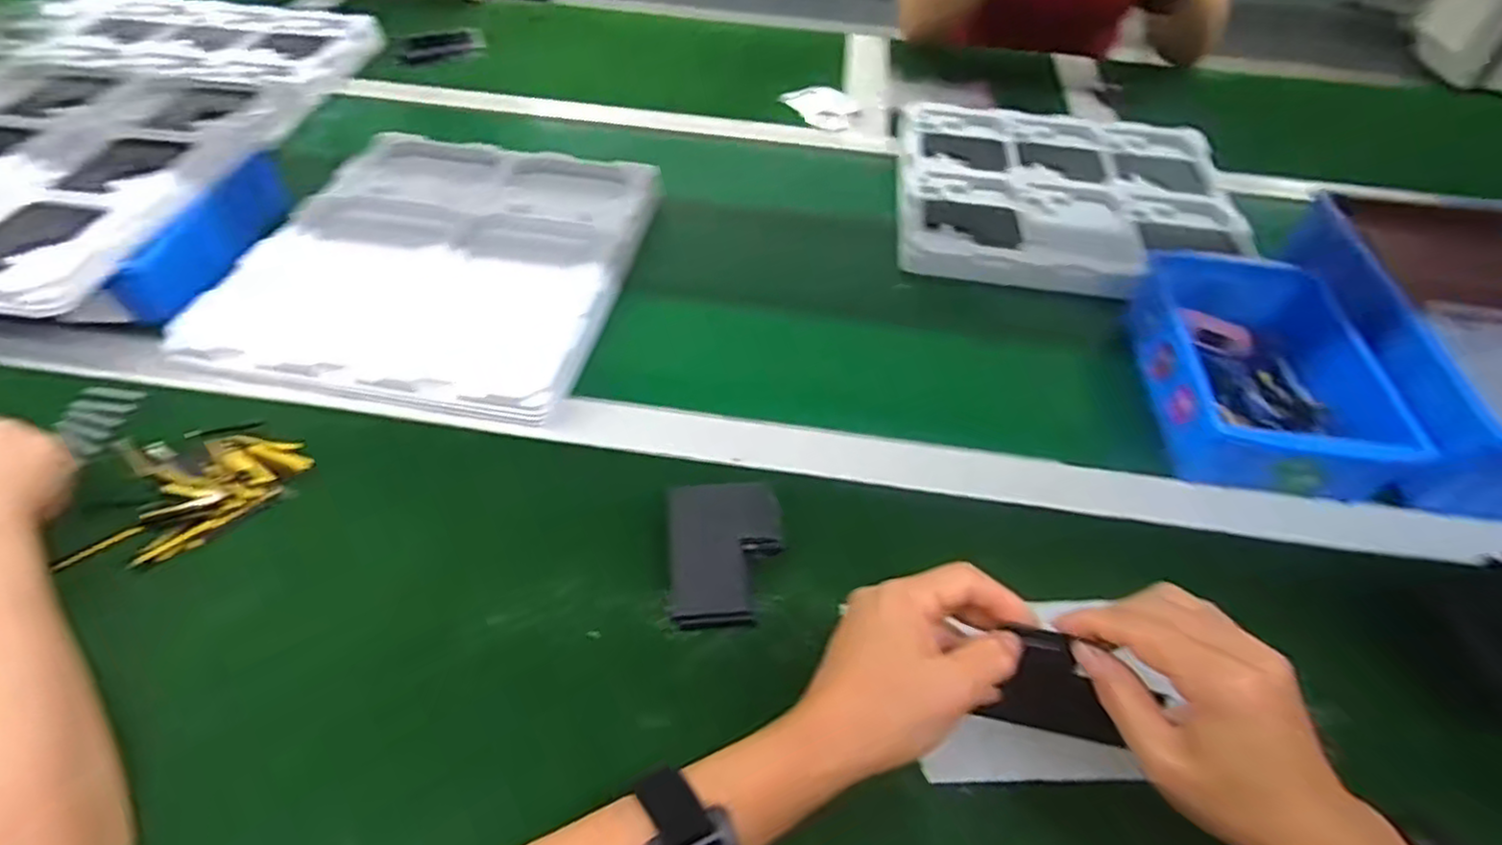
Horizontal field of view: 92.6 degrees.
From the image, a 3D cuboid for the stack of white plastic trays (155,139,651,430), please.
[{"bbox_3d":[-0.248,-0.134,0.591,0.279,0.030,0.317,8,49,4],"label":"stack of white plastic trays"}]

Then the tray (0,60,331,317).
[{"bbox_3d":[-0.547,-0.205,0.558,0.266,0.030,0.335,8,49,4],"label":"tray"}]

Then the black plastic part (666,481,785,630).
[{"bbox_3d":[-0.014,0.077,0.429,0.067,0.019,0.088,-3,49,-6],"label":"black plastic part"}]

